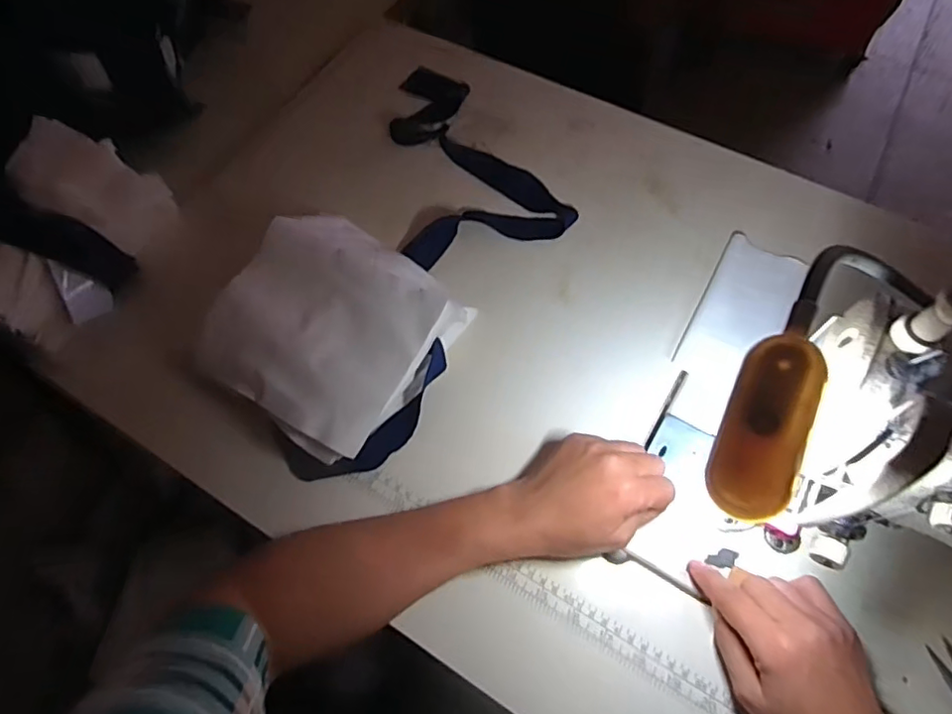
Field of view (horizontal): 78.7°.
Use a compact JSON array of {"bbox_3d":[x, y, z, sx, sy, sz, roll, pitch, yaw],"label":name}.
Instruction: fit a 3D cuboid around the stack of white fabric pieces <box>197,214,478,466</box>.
[{"bbox_3d":[-0.121,-0.026,0.490,0.177,0.054,0.179,33,70,17],"label":"stack of white fabric pieces"}]

